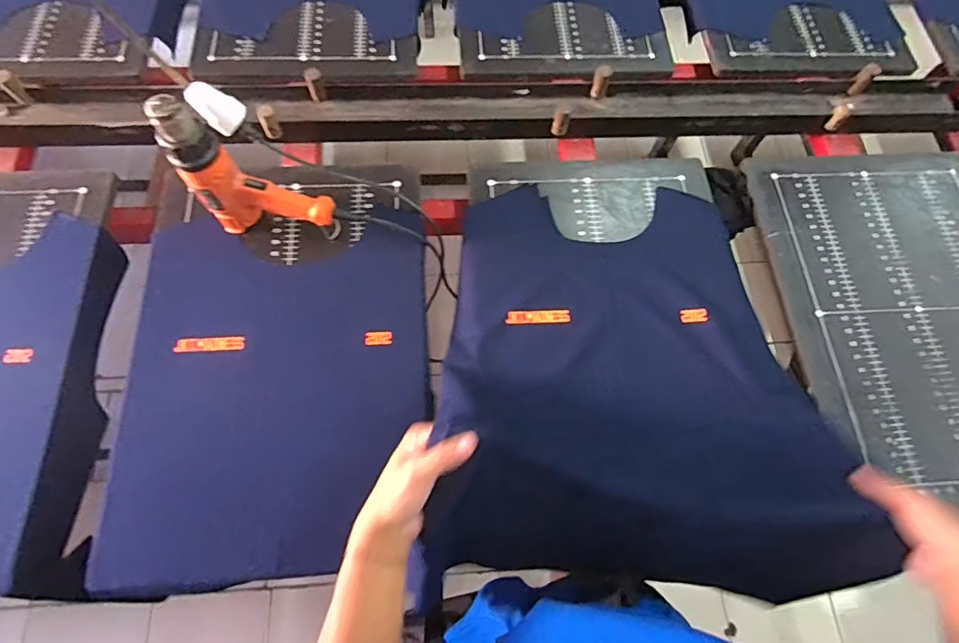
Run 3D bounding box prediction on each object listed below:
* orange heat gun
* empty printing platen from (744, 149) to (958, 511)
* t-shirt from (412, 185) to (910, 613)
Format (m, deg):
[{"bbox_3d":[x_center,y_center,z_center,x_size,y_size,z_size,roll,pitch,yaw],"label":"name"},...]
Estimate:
[{"bbox_3d":[-0.299,-0.189,0.674,0.192,0.226,0.061,12,67,2],"label":"orange heat gun"},{"bbox_3d":[0.659,-0.025,0.754,0.379,0.015,0.596,-2,67,-4],"label":"empty printing platen"},{"bbox_3d":[0.217,0.062,0.705,0.518,0.118,0.559,5,67,-1],"label":"t-shirt"}]

